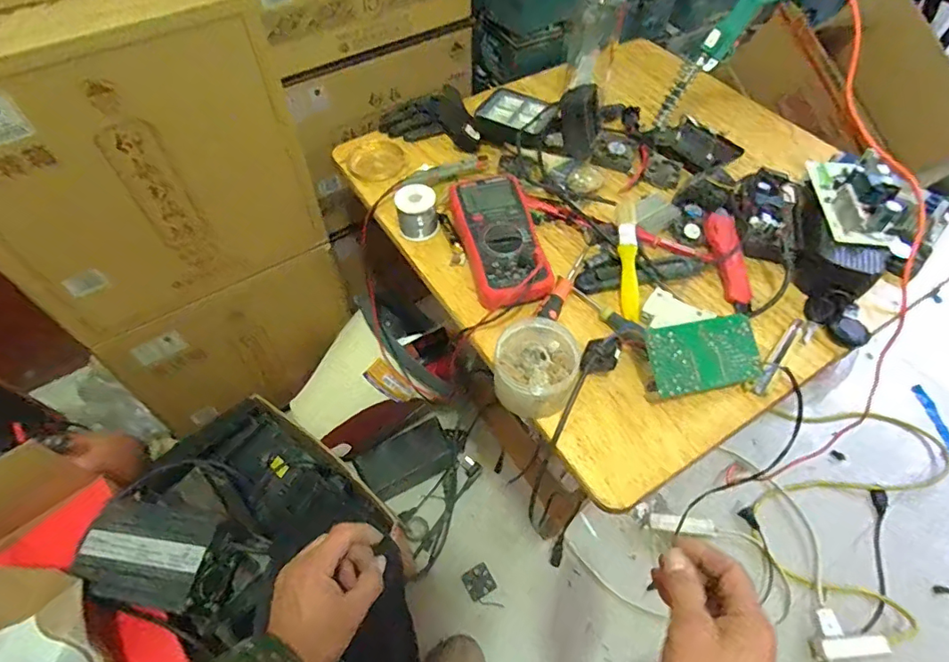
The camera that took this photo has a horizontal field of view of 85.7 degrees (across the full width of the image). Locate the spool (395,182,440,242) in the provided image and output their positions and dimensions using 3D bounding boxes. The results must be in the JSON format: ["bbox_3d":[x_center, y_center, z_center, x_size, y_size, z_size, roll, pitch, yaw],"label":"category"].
[{"bbox_3d":[-0.075,-0.157,0.673,0.055,0.051,0.055,-7,54,-4],"label":"spool"}]

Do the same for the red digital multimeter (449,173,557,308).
[{"bbox_3d":[0.030,-0.115,0.629,0.097,0.036,0.206,-9,55,-5],"label":"red digital multimeter"}]

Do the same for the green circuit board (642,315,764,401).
[{"bbox_3d":[0.238,0.026,0.541,0.127,0.023,0.071,-9,81,-12],"label":"green circuit board"}]

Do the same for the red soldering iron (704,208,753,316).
[{"bbox_3d":[0.313,-0.087,0.630,0.030,0.018,0.138,-4,70,-2],"label":"red soldering iron"}]

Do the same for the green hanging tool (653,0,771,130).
[{"bbox_3d":[0.341,-0.383,0.694,0.063,0.241,0.032,15,44,-38],"label":"green hanging tool"}]

